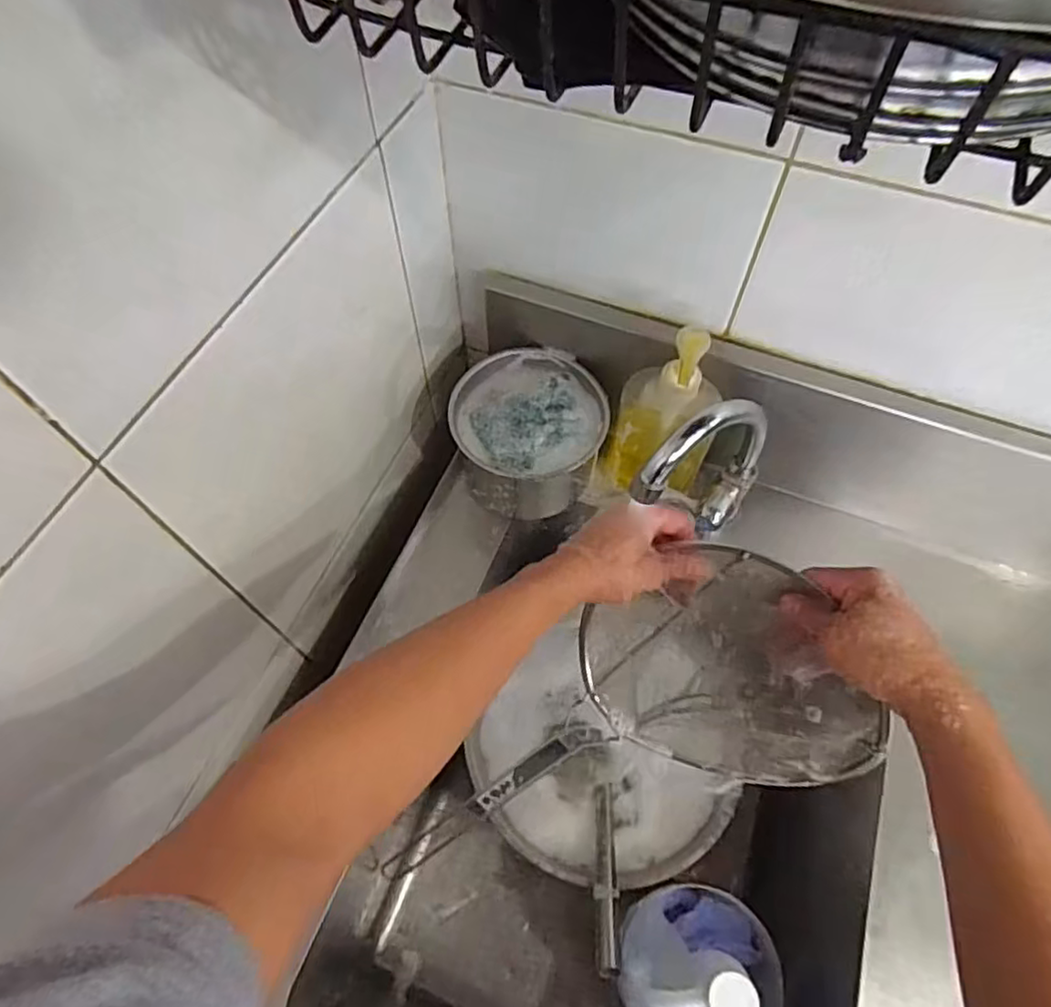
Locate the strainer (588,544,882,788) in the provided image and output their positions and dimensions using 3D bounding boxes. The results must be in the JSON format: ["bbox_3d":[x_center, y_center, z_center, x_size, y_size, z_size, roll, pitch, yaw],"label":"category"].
[{"bbox_3d":[0.159,0.156,0.541,0.057,0.226,0.211,-31,86,-41],"label":"strainer"}]

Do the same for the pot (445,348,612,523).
[{"bbox_3d":[0.003,-0.073,0.685,0.149,0.105,0.147,0,61,-1],"label":"pot"}]

